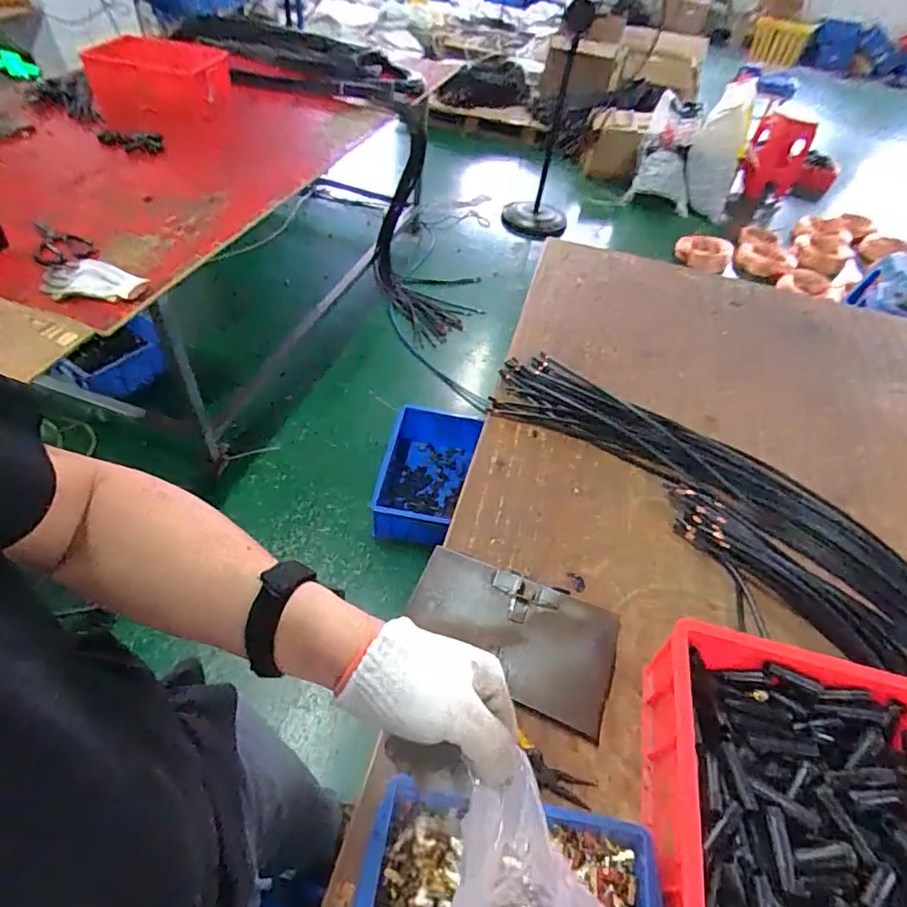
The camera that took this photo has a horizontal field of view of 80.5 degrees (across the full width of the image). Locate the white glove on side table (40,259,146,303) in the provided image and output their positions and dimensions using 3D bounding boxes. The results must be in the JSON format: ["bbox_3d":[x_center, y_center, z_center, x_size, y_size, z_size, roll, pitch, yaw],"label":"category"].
[{"bbox_3d":[-0.802,-0.386,1.196,0.206,0.023,0.119,-2,50,-7],"label":"white glove on side table"}]

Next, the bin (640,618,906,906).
[{"bbox_3d":[0.375,0.443,0.591,0.322,0.156,0.411,16,49,6],"label":"bin"}]

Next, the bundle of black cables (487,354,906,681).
[{"bbox_3d":[0.614,0.322,0.800,0.534,0.031,1.579,-17,53,-19],"label":"bundle of black cables"}]

